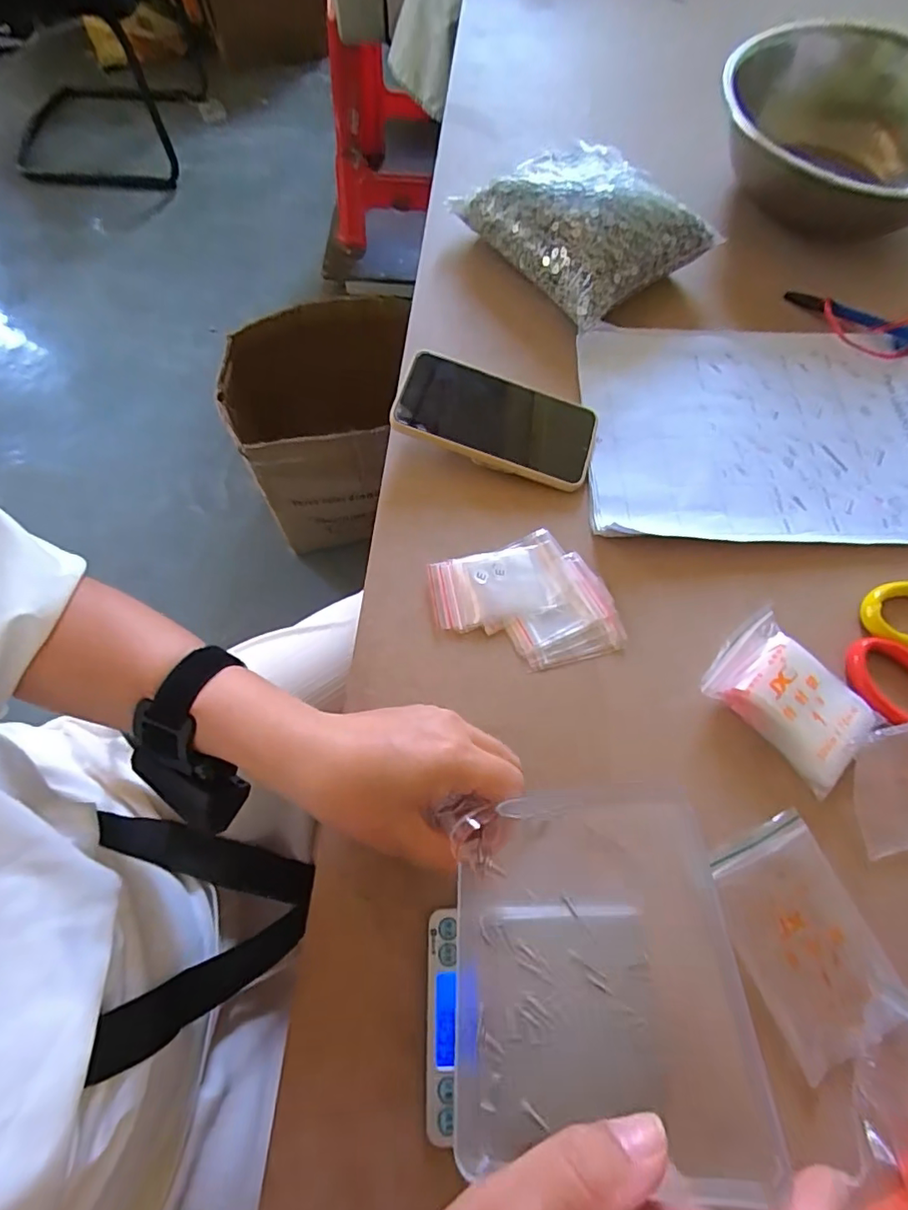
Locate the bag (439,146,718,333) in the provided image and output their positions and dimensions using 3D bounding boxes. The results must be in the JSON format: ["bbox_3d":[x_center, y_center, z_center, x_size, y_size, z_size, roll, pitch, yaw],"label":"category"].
[{"bbox_3d":[0.115,-0.357,0.490,0.150,0.066,0.195,-35,73,-13],"label":"bag"}]

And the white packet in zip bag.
[{"bbox_3d":[0.223,0.063,0.353,0.072,0.021,0.103,-39,74,-14],"label":"white packet in zip bag"}]

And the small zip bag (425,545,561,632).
[{"bbox_3d":[0.027,-0.013,0.391,0.086,0.004,0.052,-11,70,-5],"label":"small zip bag"}]

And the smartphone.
[{"bbox_3d":[0.034,-0.147,0.424,0.156,0.008,0.077,18,75,-3],"label":"smartphone"}]

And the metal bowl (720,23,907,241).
[{"bbox_3d":[0.386,-0.458,0.526,0.246,0.085,0.246,0,69,0],"label":"metal bowl"}]

